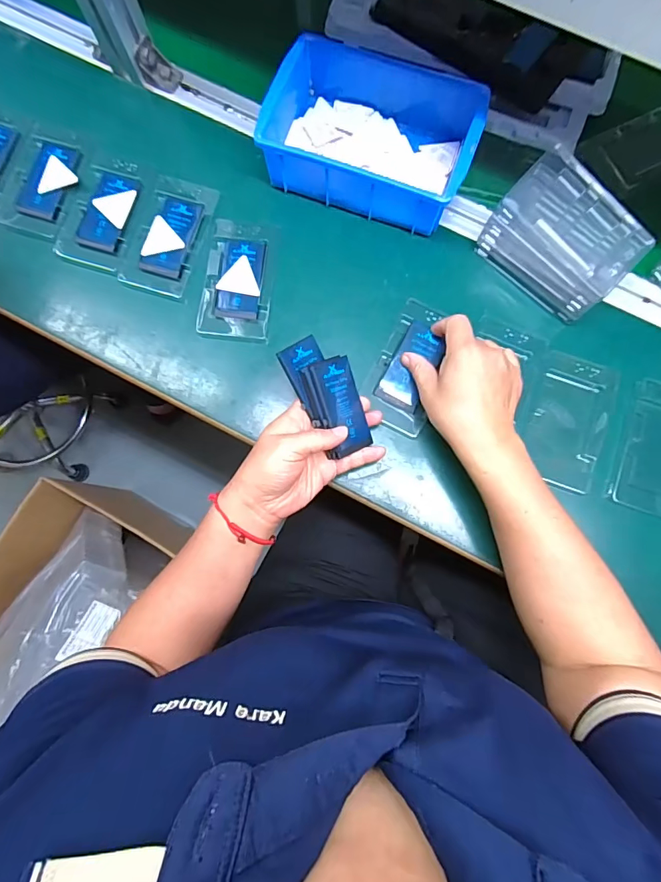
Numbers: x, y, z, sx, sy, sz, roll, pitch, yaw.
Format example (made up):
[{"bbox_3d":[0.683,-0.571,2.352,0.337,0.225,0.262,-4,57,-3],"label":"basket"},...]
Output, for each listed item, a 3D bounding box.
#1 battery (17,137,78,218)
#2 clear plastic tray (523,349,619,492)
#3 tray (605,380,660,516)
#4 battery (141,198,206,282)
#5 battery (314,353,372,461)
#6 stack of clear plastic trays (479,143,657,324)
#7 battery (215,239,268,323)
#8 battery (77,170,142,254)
[{"bbox_3d":[-0.302,-0.281,0.466,0.044,0.004,0.087,16,85,3],"label":"battery"},{"bbox_3d":[0.232,-0.020,0.431,0.075,0.013,0.127,16,85,3],"label":"clear plastic tray"},{"bbox_3d":[0.321,0.007,0.423,0.077,0.009,0.126,19,85,3],"label":"tray"},{"bbox_3d":[-0.166,-0.215,0.462,0.043,0.004,0.086,18,85,3],"label":"battery"},{"bbox_3d":[0.013,-0.032,0.395,0.045,0.007,0.083,-25,101,-34],"label":"battery"},{"bbox_3d":[0.219,-0.192,0.418,0.131,0.058,0.089,43,87,5],"label":"stack of clear plastic trays"},{"bbox_3d":[-0.093,-0.169,0.452,0.043,0.006,0.084,6,84,2],"label":"battery"},{"bbox_3d":[-0.235,-0.243,0.463,0.046,0.004,0.085,17,85,3],"label":"battery"}]

